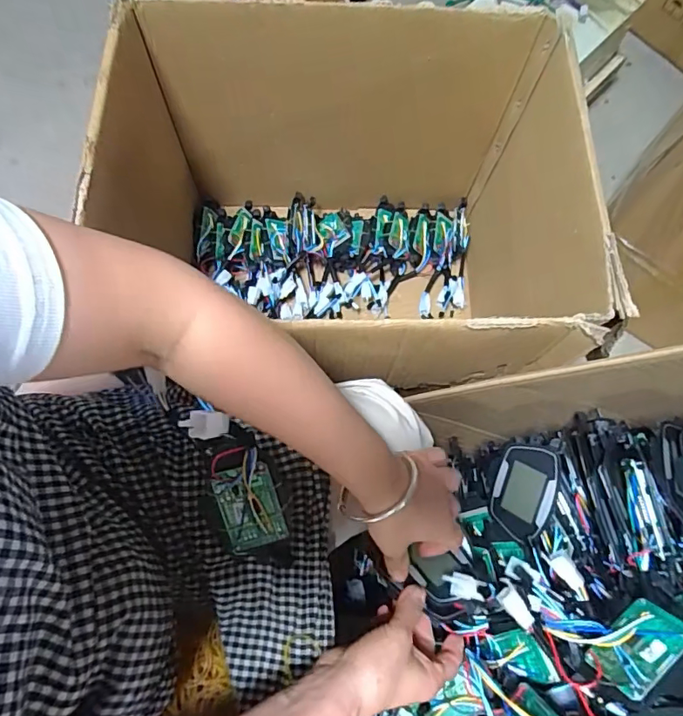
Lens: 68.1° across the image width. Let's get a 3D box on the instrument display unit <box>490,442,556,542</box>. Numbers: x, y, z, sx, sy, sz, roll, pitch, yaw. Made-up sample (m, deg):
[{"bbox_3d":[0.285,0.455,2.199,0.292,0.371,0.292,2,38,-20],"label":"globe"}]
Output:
[{"bbox_3d":[0.182,0.131,0.503,0.058,0.016,0.098,19,106,42],"label":"instrument display unit"}]

